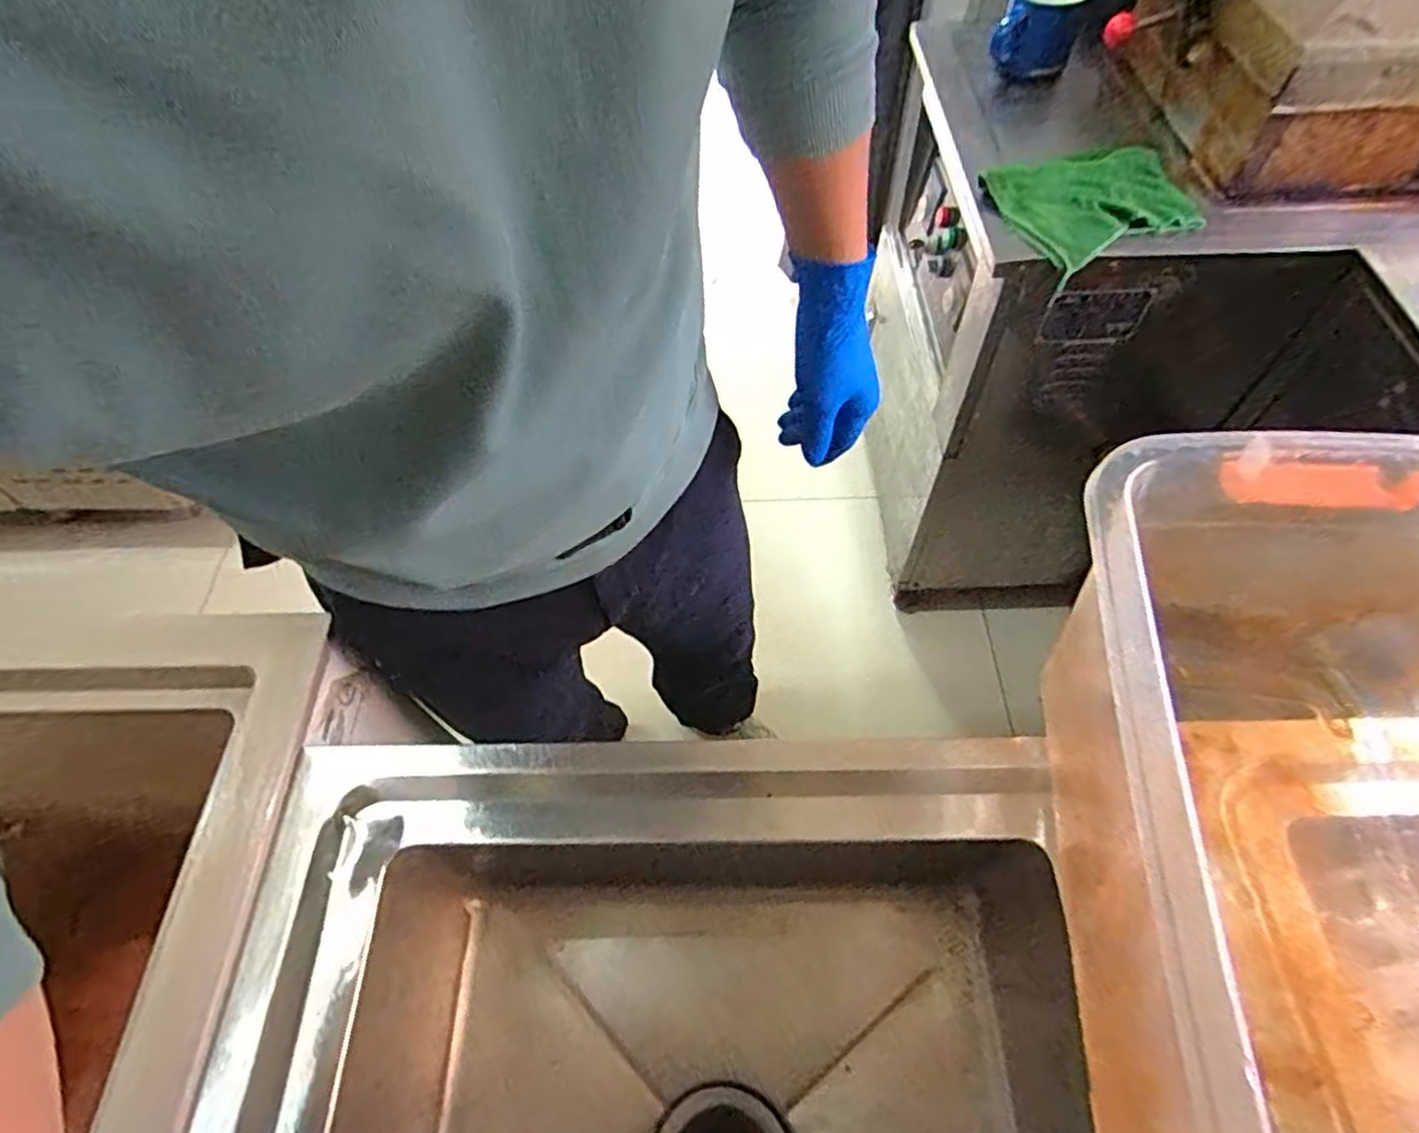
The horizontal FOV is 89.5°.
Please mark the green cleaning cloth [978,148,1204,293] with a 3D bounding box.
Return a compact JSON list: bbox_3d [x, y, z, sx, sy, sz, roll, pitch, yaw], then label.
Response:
[{"bbox_3d":[0.429,-0.414,0.803,0.209,0.032,0.163,-17,60,-9],"label":"green cleaning cloth"}]

